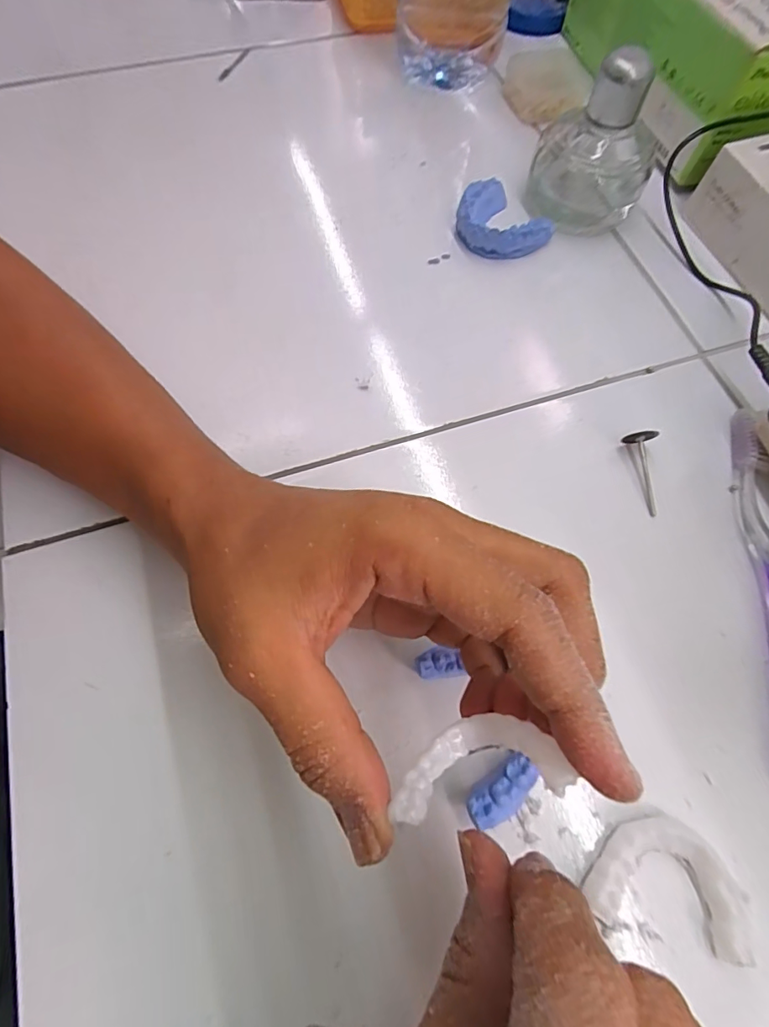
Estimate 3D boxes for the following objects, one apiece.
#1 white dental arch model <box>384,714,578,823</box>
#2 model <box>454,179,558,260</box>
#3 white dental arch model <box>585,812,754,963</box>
[{"bbox_3d":[0.027,0.074,0.144,0.047,0.031,0.007,-18,100,11],"label":"white dental arch model"},{"bbox_3d":[0.076,-0.195,0.324,0.053,0.022,0.057,-35,72,-15],"label":"model"},{"bbox_3d":[0.108,0.139,0.188,0.058,0.012,0.039,15,67,5],"label":"white dental arch model"}]

